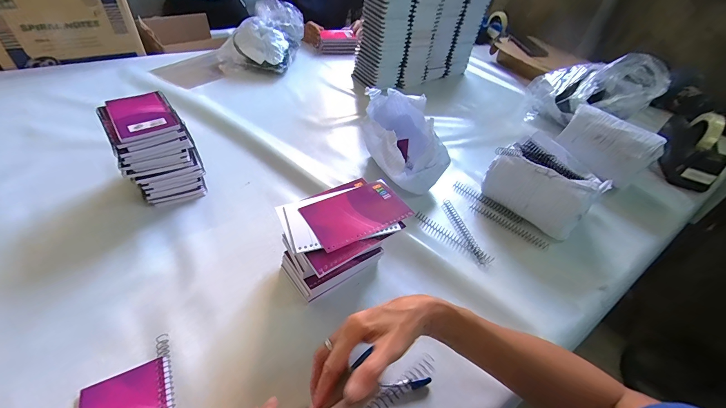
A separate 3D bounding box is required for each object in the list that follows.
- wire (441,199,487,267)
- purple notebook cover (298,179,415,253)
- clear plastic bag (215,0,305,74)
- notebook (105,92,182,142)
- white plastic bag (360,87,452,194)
[{"bbox_3d":[0.178,0.047,0.569,0.018,0.013,0.155,-5,45,-11],"label":"wire"},{"bbox_3d":[-0.007,0.010,0.402,0.127,0.004,0.077,-22,50,-26],"label":"purple notebook cover"},{"bbox_3d":[-0.335,-0.530,0.997,0.233,0.152,0.212,7,43,1],"label":"clear plastic bag"},{"bbox_3d":[-0.353,-0.145,0.505,0.085,0.009,0.126,-25,52,-30],"label":"notebook"},{"bbox_3d":[0.082,-0.126,0.632,0.135,0.143,0.210,-11,46,-17],"label":"white plastic bag"}]

